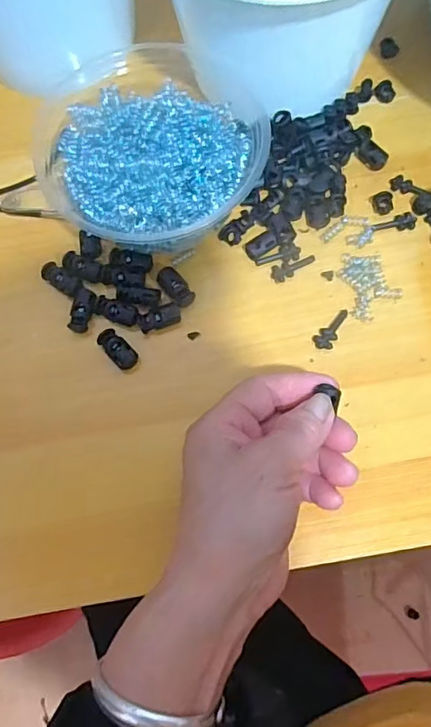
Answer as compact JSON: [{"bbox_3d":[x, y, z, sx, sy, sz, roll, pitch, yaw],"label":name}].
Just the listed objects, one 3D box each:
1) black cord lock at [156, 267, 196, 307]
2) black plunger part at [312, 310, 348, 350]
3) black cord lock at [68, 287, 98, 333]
[{"bbox_3d":[-0.026,-0.049,0.333,0.015,0.008,0.028,-34,75,-8],"label":"black cord lock"},{"bbox_3d":[0.072,-0.022,0.322,0.013,0.004,0.030,33,78,11],"label":"black plunger part"},{"bbox_3d":[-0.085,-0.034,0.331,0.015,0.007,0.028,13,75,6],"label":"black cord lock"}]

